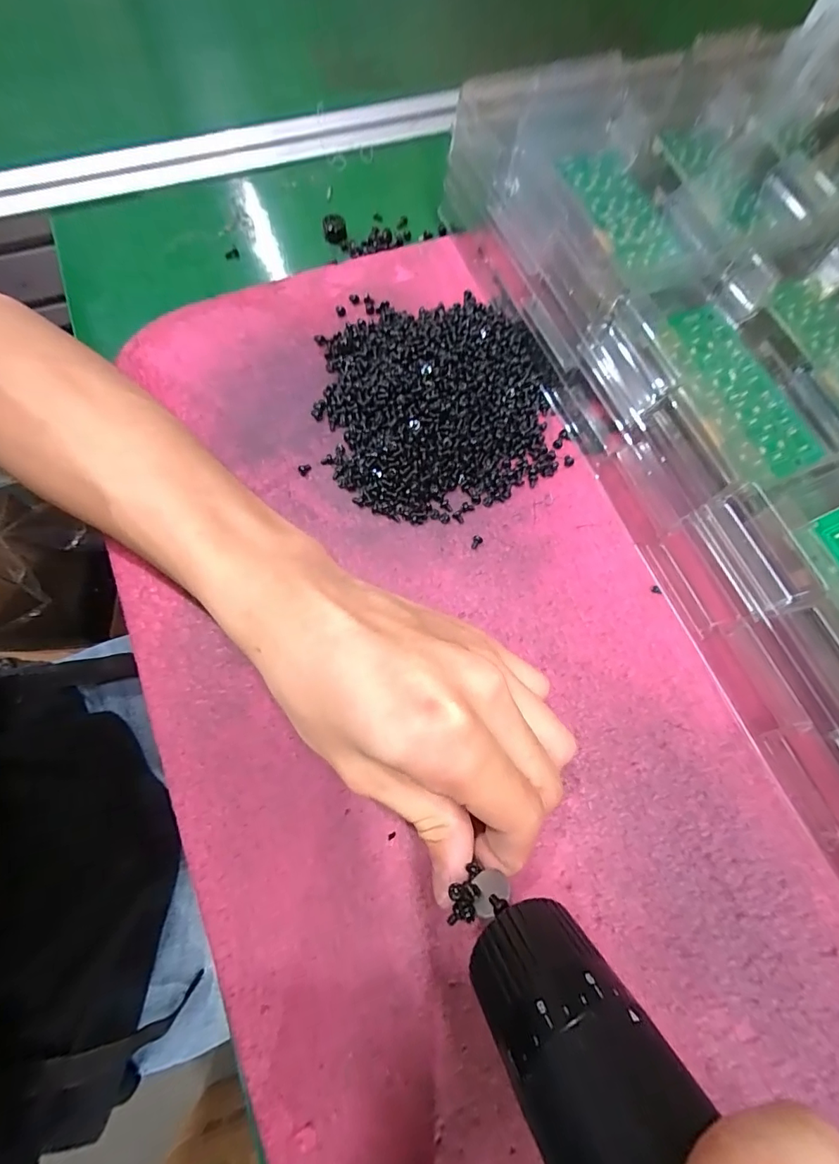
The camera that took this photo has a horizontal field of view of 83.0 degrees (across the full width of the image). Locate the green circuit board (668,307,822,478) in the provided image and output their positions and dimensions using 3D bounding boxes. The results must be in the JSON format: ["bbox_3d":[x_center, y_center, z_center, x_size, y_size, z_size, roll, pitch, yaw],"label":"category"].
[{"bbox_3d":[0.149,-0.091,0.222,0.036,0.005,0.091,-23,77,-8],"label":"green circuit board"}]

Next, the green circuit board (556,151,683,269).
[{"bbox_3d":[0.105,-0.198,0.252,0.047,0.004,0.075,-23,78,-17],"label":"green circuit board"}]

